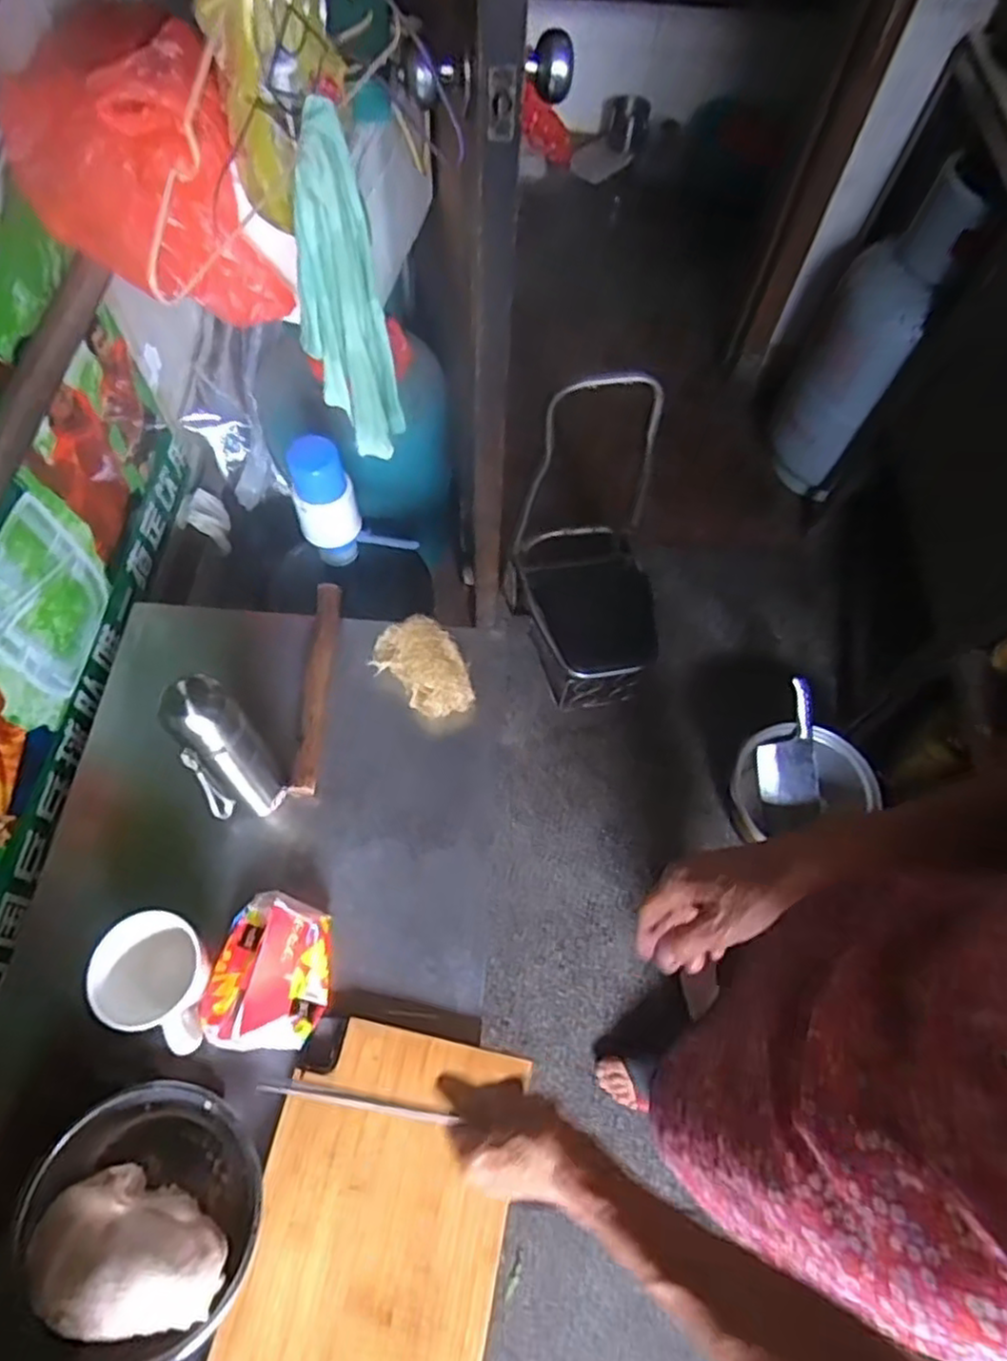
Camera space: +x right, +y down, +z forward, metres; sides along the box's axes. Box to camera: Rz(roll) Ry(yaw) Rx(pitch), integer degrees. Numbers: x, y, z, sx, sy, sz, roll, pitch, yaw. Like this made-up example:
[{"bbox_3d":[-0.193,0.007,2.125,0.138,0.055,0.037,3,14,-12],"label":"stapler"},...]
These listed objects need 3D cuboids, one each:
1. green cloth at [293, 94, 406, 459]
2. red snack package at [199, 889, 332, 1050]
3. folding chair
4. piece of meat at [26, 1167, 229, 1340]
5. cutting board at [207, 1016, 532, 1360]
[{"bbox_3d":[-0.152,-0.354,0.661,0.082,0.313,0.034,0,62,-4],"label":"green cloth"},{"bbox_3d":[-0.233,0.291,0.693,0.111,0.045,0.140,12,62,2],"label":"red snack package"},{"bbox_3d":[0.176,-0.237,1.291,0.278,0.518,0.395,-14,64,-11],"label":"folding chair"},{"bbox_3d":[-0.312,0.478,0.574,0.154,0.066,0.096,17,62,5],"label":"piece of meat"},{"bbox_3d":[-0.113,0.494,0.618,0.219,0.017,0.317,12,62,3],"label":"cutting board"}]

